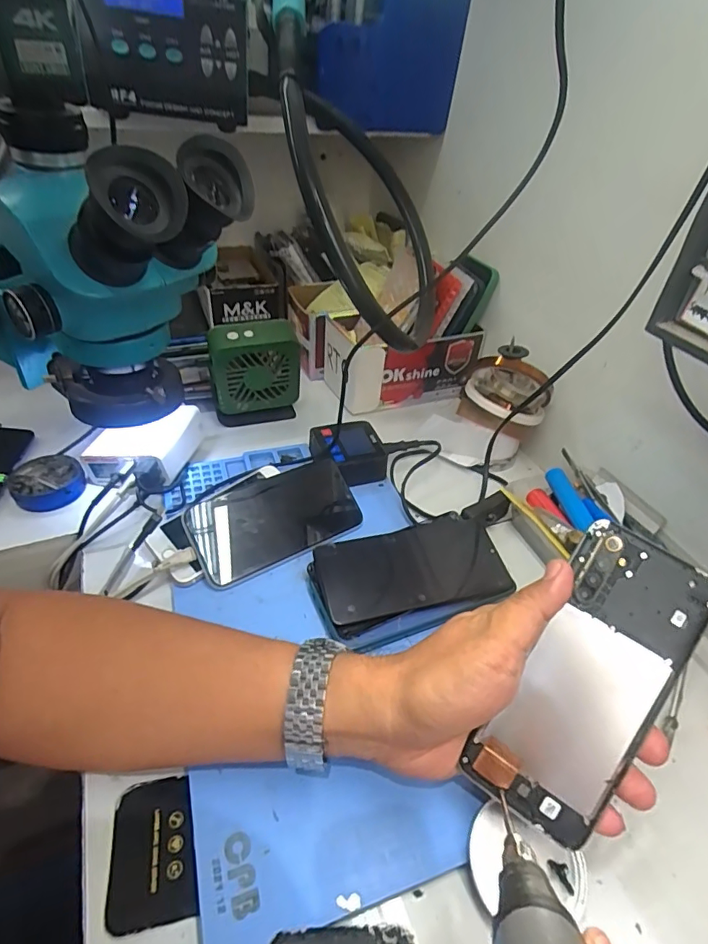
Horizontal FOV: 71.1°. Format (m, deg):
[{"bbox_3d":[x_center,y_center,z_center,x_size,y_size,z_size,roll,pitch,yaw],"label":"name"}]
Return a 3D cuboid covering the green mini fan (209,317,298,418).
[{"bbox_3d":[-0.113,-0.118,0.568,0.097,0.102,0.033,-10,42,-17],"label":"green mini fan"}]

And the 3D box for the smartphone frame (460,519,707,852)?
[{"bbox_3d":[0.128,0.110,0.265,0.069,0.004,0.155,30,86,15],"label":"smartphone frame"}]

